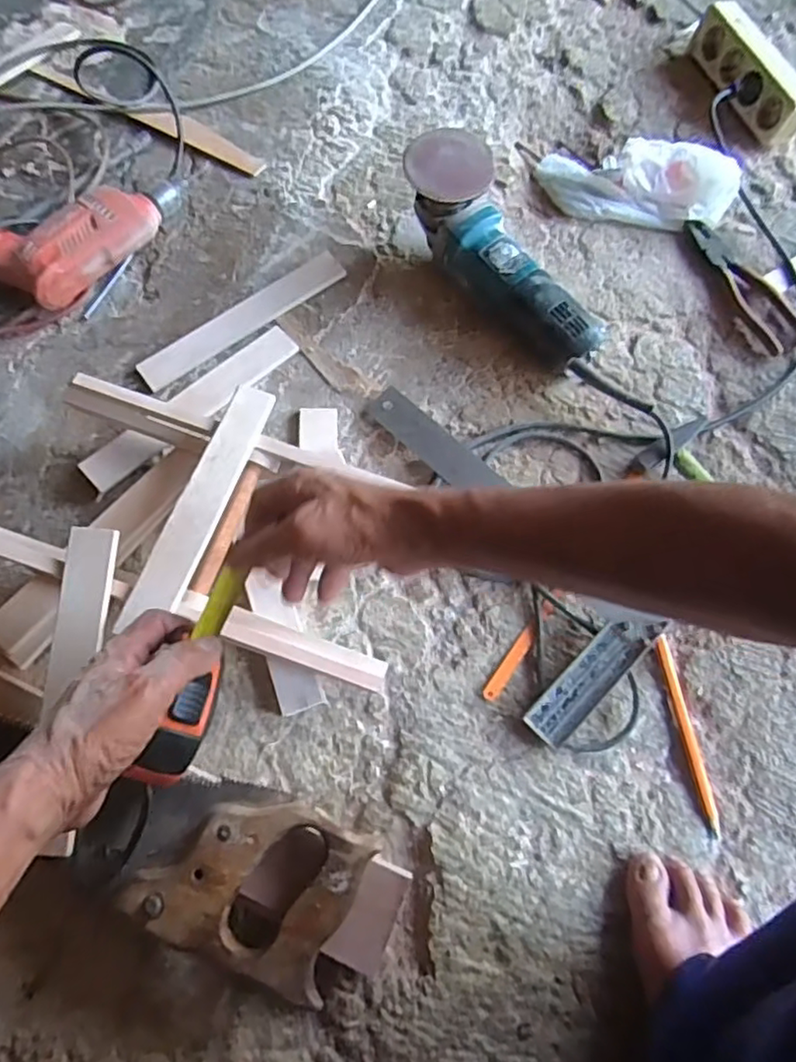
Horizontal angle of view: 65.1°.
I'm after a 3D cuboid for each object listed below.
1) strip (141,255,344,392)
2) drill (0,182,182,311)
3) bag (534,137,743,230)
[{"bbox_3d":[-0.168,-0.231,0.682,0.247,0.008,0.044,-36,75,-12],"label":"strip"},{"bbox_3d":[-0.380,-0.354,0.700,0.185,0.059,0.214,30,73,9],"label":"drill"},{"bbox_3d":[0.283,-0.424,0.741,0.224,0.053,0.104,9,71,2],"label":"bag"}]

